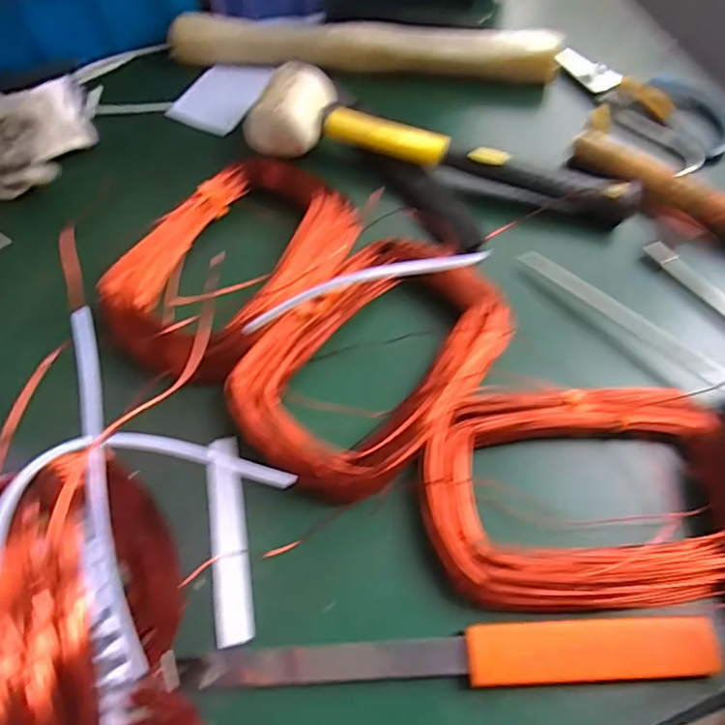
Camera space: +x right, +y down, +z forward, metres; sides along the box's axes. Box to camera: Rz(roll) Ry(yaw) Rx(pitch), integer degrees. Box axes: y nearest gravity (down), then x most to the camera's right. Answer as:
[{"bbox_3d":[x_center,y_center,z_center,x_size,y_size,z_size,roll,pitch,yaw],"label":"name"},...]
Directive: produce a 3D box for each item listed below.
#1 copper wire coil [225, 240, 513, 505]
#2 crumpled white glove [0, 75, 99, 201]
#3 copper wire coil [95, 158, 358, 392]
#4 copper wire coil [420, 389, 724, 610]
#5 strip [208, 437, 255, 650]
[{"bbox_3d":[0.002,-0.004,0.339,0.125,0.028,0.169,40,69,18],"label":"copper wire coil"},{"bbox_3d":[-0.267,-0.175,0.427,0.109,0.042,0.105,0,63,-1],"label":"crumpled white glove"},{"bbox_3d":[-0.088,-0.070,0.375,0.122,0.020,0.172,35,68,15],"label":"copper wire coil"},{"bbox_3d":[0.122,0.068,0.304,0.174,0.020,0.116,-1,65,-2],"label":"copper wire coil"},{"bbox_3d":[-0.074,0.093,0.307,0.019,0.004,0.109,-9,64,-5],"label":"strip"}]

